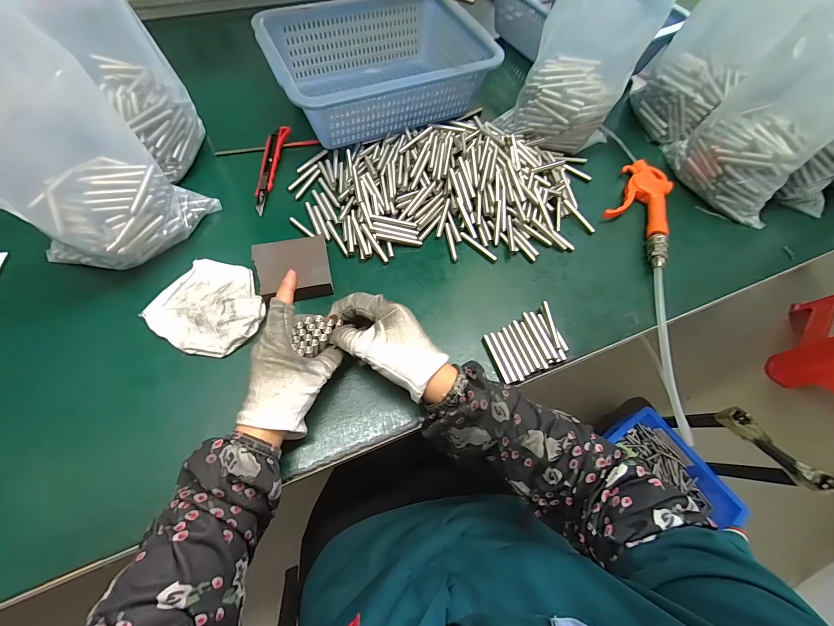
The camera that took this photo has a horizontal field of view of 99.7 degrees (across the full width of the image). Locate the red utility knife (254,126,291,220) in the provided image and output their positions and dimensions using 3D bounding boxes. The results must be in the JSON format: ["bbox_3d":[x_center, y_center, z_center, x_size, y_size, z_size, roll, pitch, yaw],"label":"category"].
[{"bbox_3d":[-0.201,-0.198,0.479,0.024,0.011,0.149,5,64,0],"label":"red utility knife"}]

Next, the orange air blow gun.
[{"bbox_3d":[0.304,-0.143,0.489,0.076,0.043,0.183,23,65,8],"label":"orange air blow gun"}]

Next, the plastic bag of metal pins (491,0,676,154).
[{"bbox_3d":[0.218,-0.330,0.476,0.137,0.195,0.129,-38,71,-19],"label":"plastic bag of metal pins"}]

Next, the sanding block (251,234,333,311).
[{"bbox_3d":[-0.140,-0.047,0.404,0.079,0.025,0.076,-12,65,-8],"label":"sanding block"}]

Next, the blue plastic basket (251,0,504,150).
[{"bbox_3d":[-0.063,-0.379,0.535,0.297,0.085,0.218,-22,67,-13],"label":"blue plastic basket"}]

